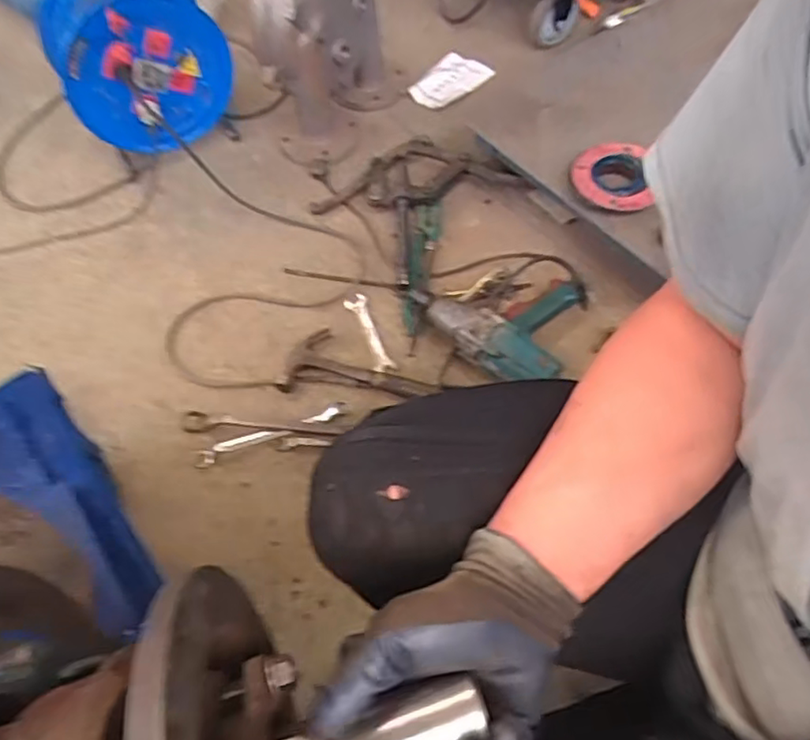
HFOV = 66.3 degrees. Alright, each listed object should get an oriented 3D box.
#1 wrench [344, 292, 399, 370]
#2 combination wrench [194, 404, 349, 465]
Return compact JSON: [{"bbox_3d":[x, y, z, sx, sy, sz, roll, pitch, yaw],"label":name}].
[{"bbox_3d":[-0.061,-0.067,1.068,0.038,0.007,0.168,-20,59,-9],"label":"wrench"},{"bbox_3d":[-0.207,0.096,0.969,0.239,0.010,0.030,-20,59,-9],"label":"combination wrench"}]

